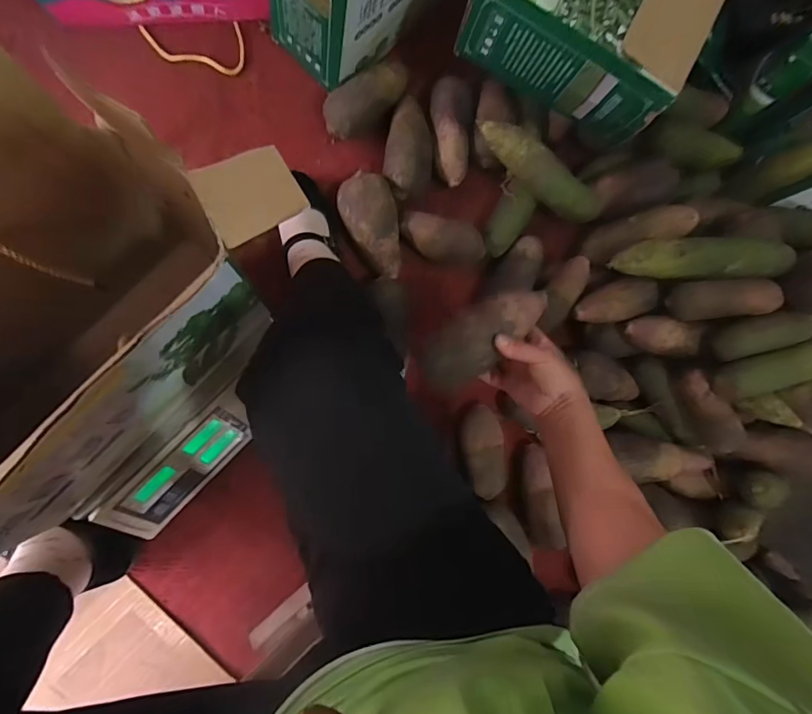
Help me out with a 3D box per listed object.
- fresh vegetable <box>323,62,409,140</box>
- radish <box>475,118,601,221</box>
[{"bbox_3d":[-0.057,-0.385,0.694,0.147,0.067,0.061,-30,93,-9],"label":"fresh vegetable"},{"bbox_3d":[0.204,-0.278,0.693,0.230,0.059,0.061,26,84,-8],"label":"radish"}]

